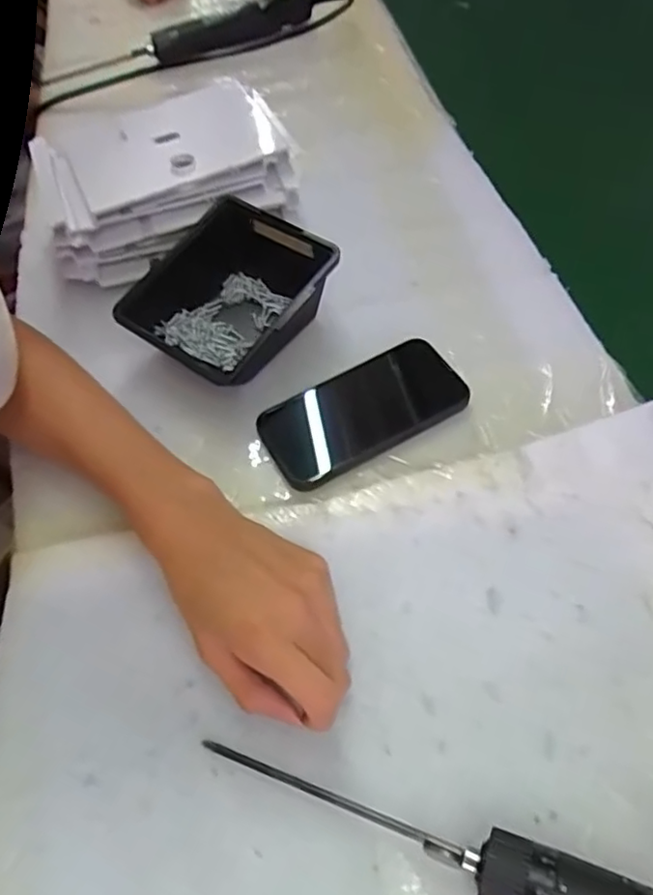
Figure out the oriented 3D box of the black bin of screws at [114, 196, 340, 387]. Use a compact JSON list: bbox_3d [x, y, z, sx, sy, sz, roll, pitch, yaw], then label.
[{"bbox_3d":[-0.080,-0.114,0.491,0.137,0.070,0.134,28,63,19],"label":"black bin of screws"}]

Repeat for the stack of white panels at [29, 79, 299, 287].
[{"bbox_3d":[-0.137,-0.230,0.540,0.206,0.076,0.130,-17,59,-7],"label":"stack of white panels"}]

